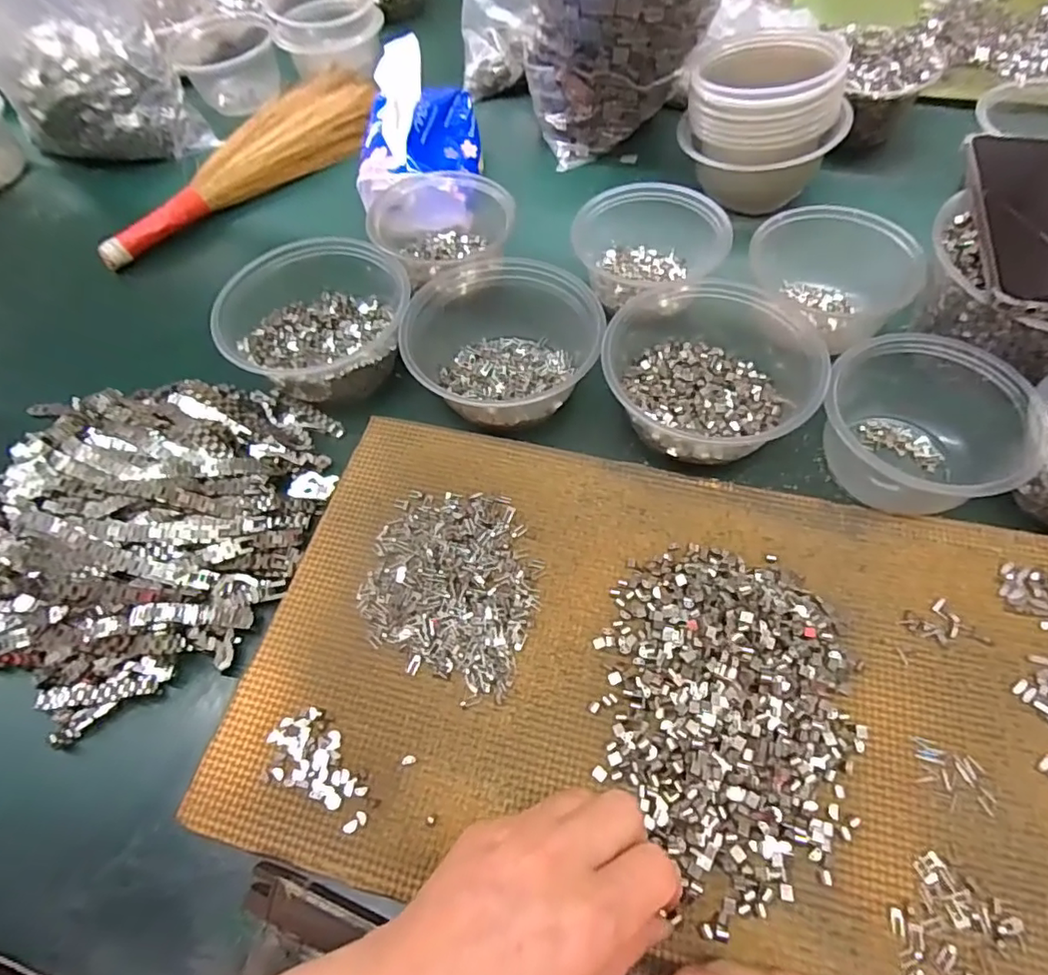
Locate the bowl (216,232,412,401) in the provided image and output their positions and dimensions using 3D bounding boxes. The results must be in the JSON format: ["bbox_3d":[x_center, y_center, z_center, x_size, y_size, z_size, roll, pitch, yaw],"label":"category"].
[{"bbox_3d":[-0.145,-0.125,0.437,0.127,0.067,0.116,-2,61,3],"label":"bowl"}]

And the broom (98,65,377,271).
[{"bbox_3d":[-0.262,-0.305,0.574,0.072,0.050,0.307,32,67,19],"label":"broom"}]

